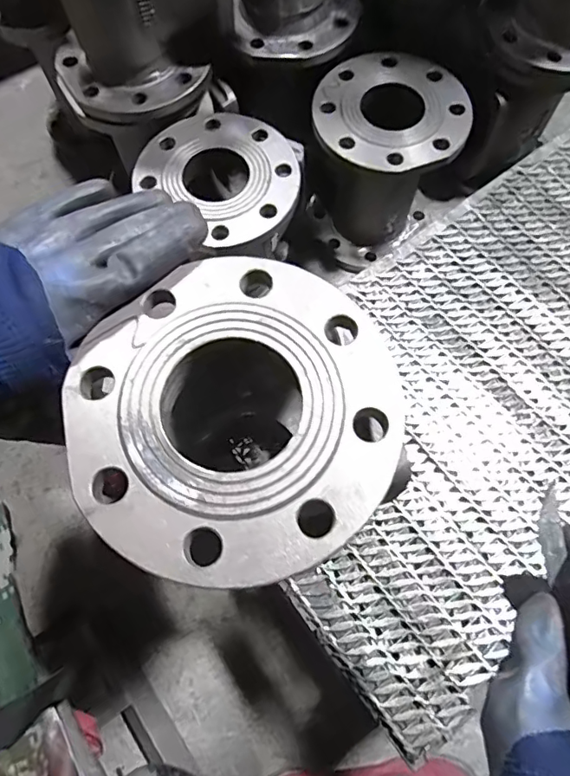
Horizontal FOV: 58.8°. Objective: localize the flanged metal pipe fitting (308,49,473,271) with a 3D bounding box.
[{"bbox_3d":[0.131,-0.306,0.717,0.182,0.220,0.180,0,71,0],"label":"flanged metal pipe fitting"}]

